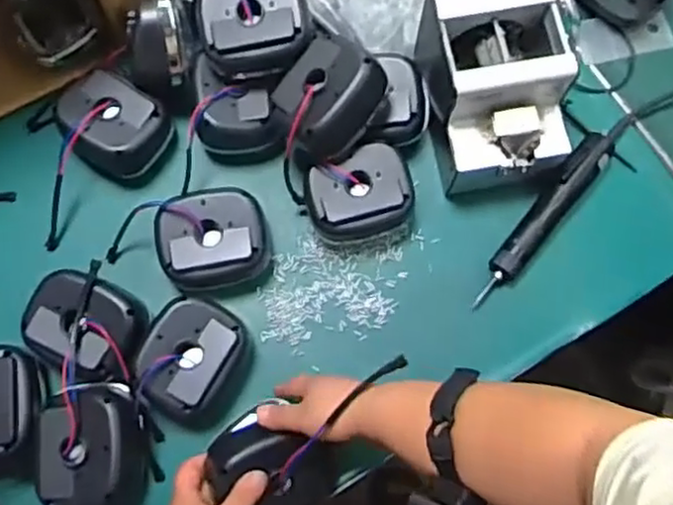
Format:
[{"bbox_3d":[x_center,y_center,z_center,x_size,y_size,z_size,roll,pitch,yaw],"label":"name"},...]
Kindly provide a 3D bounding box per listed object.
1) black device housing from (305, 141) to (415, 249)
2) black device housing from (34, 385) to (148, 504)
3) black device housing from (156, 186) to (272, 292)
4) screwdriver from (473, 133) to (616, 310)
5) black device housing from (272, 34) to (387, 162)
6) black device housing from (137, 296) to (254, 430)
[{"bbox_3d":[0.023,-0.057,0.745,0.107,0.076,0.083,-20,76,-4],"label":"black device housing"},{"bbox_3d":[-0.247,0.202,0.689,0.098,0.079,0.129,0,76,1],"label":"black device housing"},{"bbox_3d":[-0.130,-0.013,0.734,0.114,0.071,0.095,-16,76,-3],"label":"black device housing"},{"bbox_3d":[0.228,-0.039,0.752,0.043,0.041,0.237,37,79,9],"label":"screwdriver"},{"bbox_3d":[-0.012,-0.158,0.703,0.117,0.057,0.092,-47,59,8],"label":"black device housing"},{"bbox_3d":[-0.152,0.115,0.702,0.098,0.074,0.125,25,77,7],"label":"black device housing"}]

